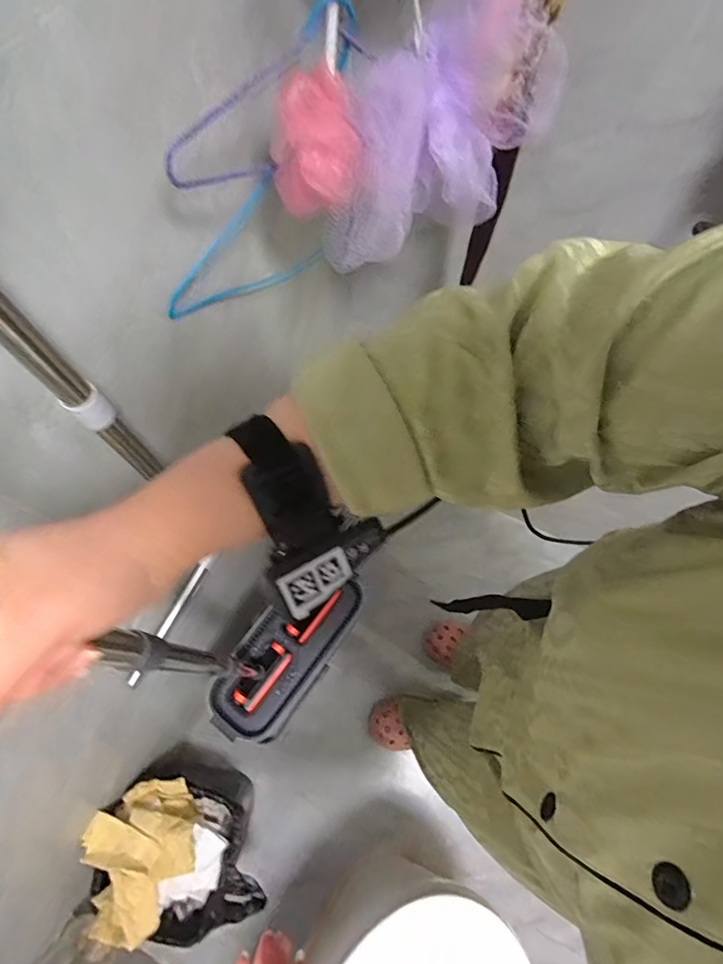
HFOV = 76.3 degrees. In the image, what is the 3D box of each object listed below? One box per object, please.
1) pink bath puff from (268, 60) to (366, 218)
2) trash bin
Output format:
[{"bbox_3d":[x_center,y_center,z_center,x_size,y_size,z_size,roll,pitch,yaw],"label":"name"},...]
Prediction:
[{"bbox_3d":[-0.037,-0.258,0.363,0.063,0.075,0.069,-9,69,-6],"label":"pink bath puff"},{"bbox_3d":[-0.337,0.740,0.941,0.316,0.380,0.239,17,69,5],"label":"trash bin"}]

